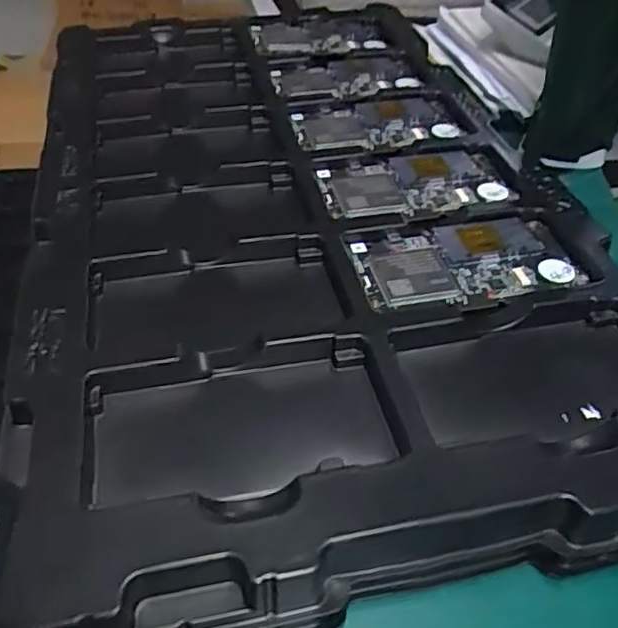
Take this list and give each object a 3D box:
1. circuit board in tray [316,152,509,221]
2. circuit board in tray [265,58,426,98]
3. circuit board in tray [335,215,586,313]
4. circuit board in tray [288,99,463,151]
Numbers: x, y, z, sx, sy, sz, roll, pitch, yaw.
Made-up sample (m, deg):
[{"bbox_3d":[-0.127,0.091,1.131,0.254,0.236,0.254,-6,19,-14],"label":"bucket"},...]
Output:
[{"bbox_3d":[0.069,-0.087,0.421,0.119,0.009,0.070,-7,44,-13],"label":"circuit board in tray"},{"bbox_3d":[0.028,-0.202,0.541,0.118,0.007,0.069,-5,44,-12],"label":"circuit board in tray"},{"bbox_3d":[0.089,-0.032,0.365,0.126,0.006,0.067,-6,44,-12],"label":"circuit board in tray"},{"bbox_3d":[0.051,-0.146,0.480,0.123,0.009,0.071,-8,44,-14],"label":"circuit board in tray"}]

